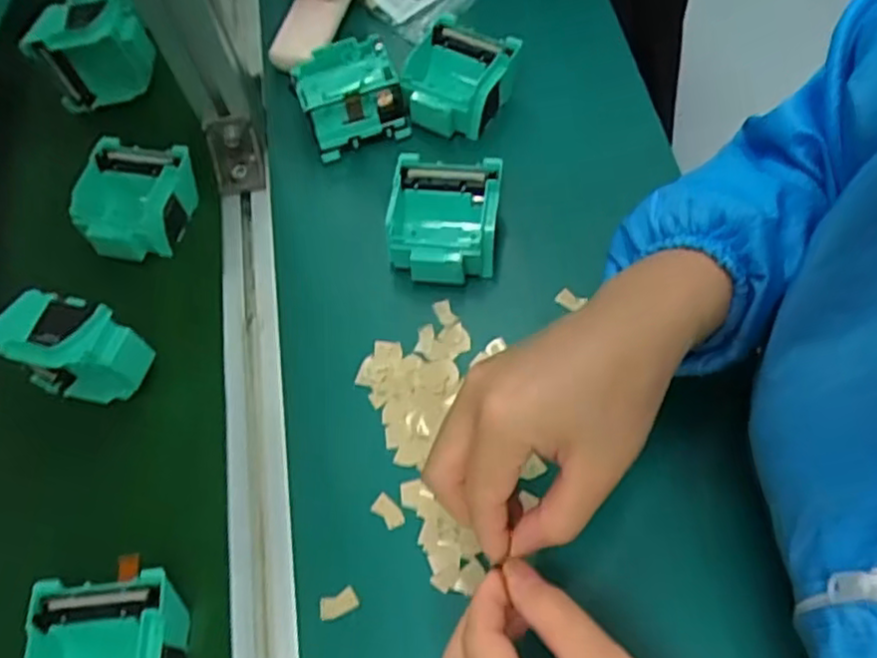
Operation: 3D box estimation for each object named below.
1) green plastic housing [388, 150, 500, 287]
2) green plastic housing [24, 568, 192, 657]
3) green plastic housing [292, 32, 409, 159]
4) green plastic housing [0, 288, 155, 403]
[{"bbox_3d":[0.004,-0.072,0.472,0.069,0.042,0.076,6,64,7],"label":"green plastic housing"},{"bbox_3d":[-0.174,0.176,0.372,0.075,0.043,0.078,-4,63,2],"label":"green plastic housing"},{"bbox_3d":[-0.066,-0.173,0.515,0.070,0.041,0.067,-22,64,-7],"label":"green plastic housing"},{"bbox_3d":[-0.224,0.015,0.435,0.073,0.076,0.044,18,66,12],"label":"green plastic housing"}]

